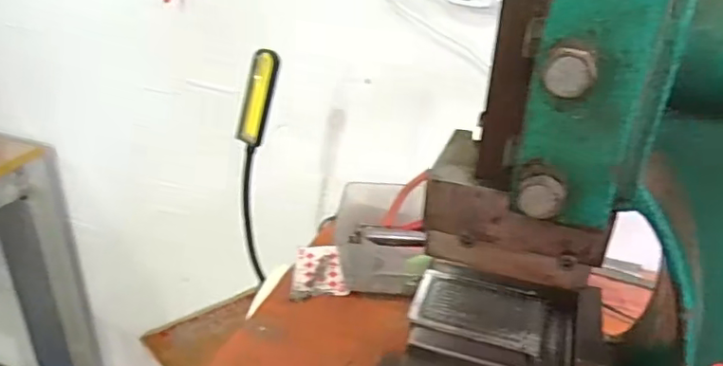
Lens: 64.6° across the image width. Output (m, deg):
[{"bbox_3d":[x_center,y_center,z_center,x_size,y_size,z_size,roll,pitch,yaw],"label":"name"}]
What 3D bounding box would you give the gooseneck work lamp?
[{"bbox_3d":[-0.094,-0.002,0.532,0.038,0.247,0.037,-2,28,-8],"label":"gooseneck work lamp"}]

